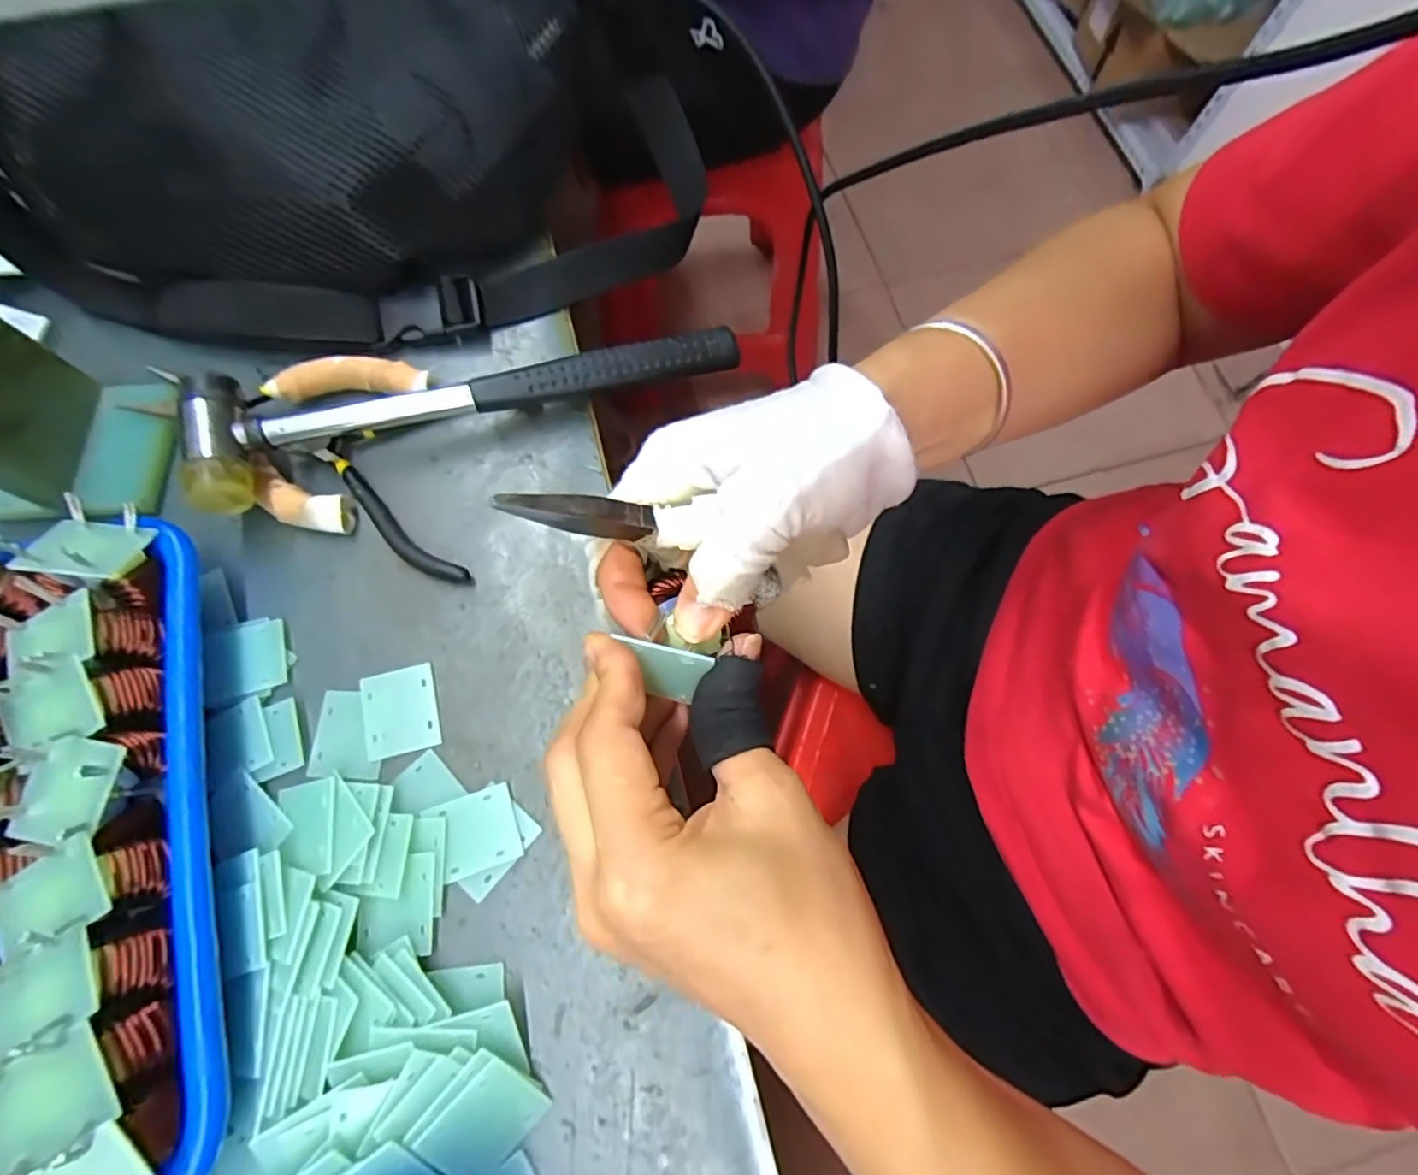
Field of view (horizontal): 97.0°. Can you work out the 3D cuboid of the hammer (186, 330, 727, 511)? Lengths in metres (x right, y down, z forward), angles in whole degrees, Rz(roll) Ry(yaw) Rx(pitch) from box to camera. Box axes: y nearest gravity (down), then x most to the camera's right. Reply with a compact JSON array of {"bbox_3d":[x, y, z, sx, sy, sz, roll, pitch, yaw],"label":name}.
[{"bbox_3d":[-0.111,-0.098,0.294,0.244,0.035,0.066,-21,73,-8],"label":"hammer"}]

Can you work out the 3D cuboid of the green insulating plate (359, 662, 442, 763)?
[{"bbox_3d":[-0.129,0.051,0.261,0.029,0.004,0.035,-15,72,-6],"label":"green insulating plate"}]

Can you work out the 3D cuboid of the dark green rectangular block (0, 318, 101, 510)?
[{"bbox_3d":[-0.300,-0.076,0.269,0.015,0.057,0.064,-1,71,-2],"label":"dark green rectangular block"}]

